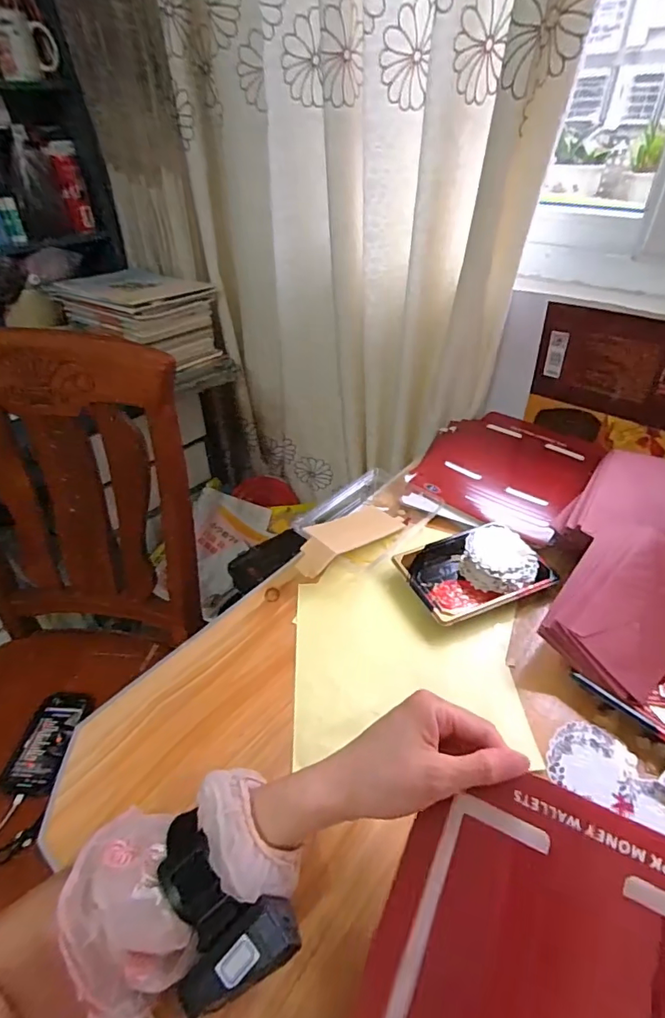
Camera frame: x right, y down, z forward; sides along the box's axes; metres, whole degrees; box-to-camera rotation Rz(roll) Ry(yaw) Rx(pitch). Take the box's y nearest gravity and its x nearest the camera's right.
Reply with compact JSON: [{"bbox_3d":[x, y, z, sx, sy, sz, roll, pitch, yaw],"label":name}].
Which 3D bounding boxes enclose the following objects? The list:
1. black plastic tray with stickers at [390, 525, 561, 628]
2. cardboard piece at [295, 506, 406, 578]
[{"bbox_3d":[0.166,0.072,0.578,0.159,0.033,0.111,-15,41,-16],"label":"black plastic tray with stickers"},{"bbox_3d":[0.018,0.032,0.625,0.169,0.040,0.063,-31,48,-32],"label":"cardboard piece"}]

